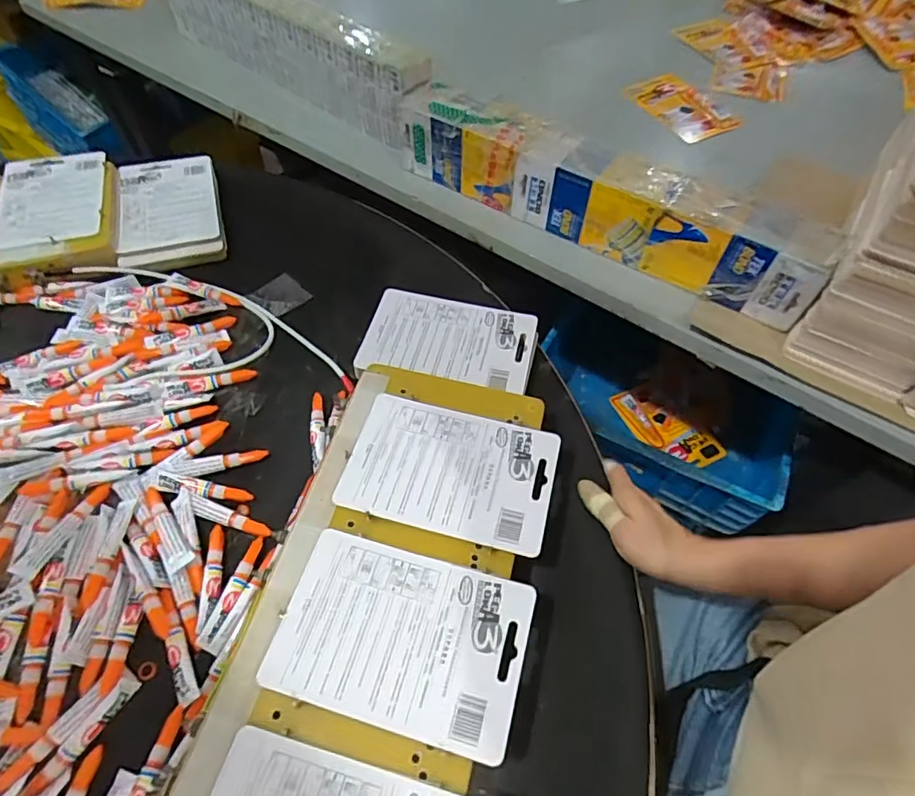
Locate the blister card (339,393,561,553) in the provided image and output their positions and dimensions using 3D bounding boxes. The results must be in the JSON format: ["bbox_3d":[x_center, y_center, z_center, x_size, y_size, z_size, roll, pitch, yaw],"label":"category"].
[{"bbox_3d":[-0.005,0.057,0.451,0.164,0.005,0.114,14,55,7],"label":"blister card"}]

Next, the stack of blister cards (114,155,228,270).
[{"bbox_3d":[-0.356,-0.232,0.675,0.116,0.022,0.200,-14,56,-12],"label":"stack of blister cards"}]

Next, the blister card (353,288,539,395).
[{"bbox_3d":[-0.008,-0.057,0.568,0.168,0.022,0.108,11,54,5],"label":"blister card"}]

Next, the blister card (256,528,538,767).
[{"bbox_3d":[-0.037,0.161,0.375,0.163,0.005,0.112,14,55,8],"label":"blister card"}]

